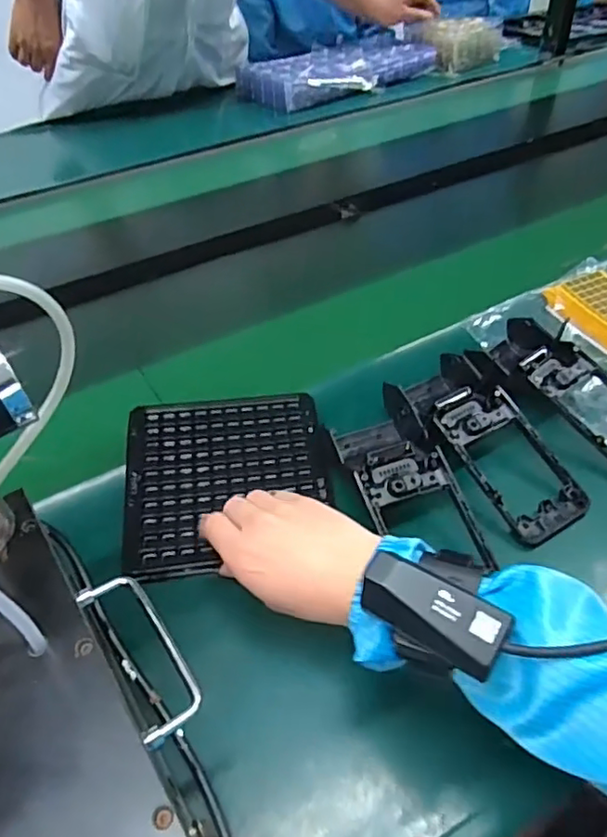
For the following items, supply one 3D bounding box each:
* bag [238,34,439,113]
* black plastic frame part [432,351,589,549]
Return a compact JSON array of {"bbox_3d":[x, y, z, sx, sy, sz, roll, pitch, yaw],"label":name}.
[{"bbox_3d":[0.075,-0.733,1.259,0.396,0.053,0.237,-28,49,-22],"label":"bag"},{"bbox_3d":[0.154,0.019,0.502,0.086,0.051,0.189,-17,59,-13],"label":"black plastic frame part"}]

